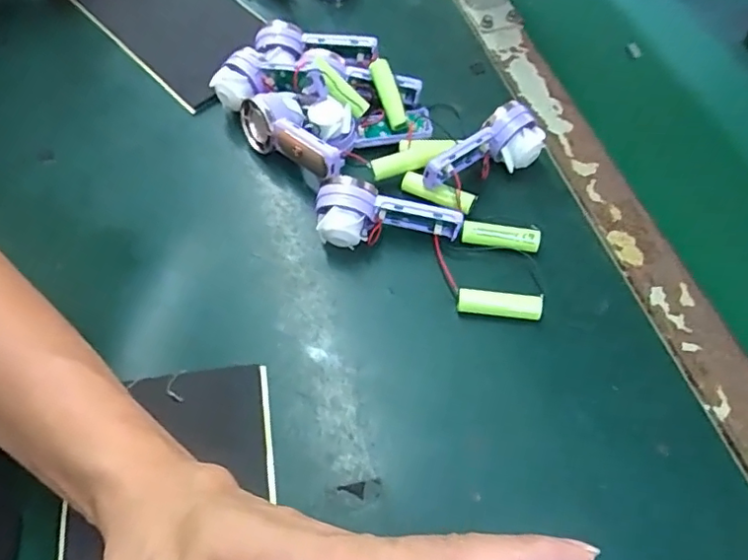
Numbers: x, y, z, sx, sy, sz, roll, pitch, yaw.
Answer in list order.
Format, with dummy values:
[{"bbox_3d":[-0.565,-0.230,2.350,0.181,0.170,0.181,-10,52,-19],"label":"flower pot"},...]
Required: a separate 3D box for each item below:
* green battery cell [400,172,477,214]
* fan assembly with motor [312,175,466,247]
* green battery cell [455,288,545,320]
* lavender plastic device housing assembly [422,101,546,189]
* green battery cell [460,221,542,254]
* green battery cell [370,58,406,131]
[{"bbox_3d":[0.042,-0.059,0.392,0.050,0.010,0.013,24,63,15],"label":"green battery cell"},{"bbox_3d":[0.009,-0.039,0.378,0.093,0.034,0.037,8,60,-9],"label":"fan assembly with motor"},{"bbox_3d":[0.077,0.016,0.358,0.050,0.012,0.012,7,60,6],"label":"green battery cell"},{"bbox_3d":[0.071,-0.088,0.395,0.087,0.038,0.029,-22,61,-10],"label":"lavender plastic device housing assembly"},{"bbox_3d":[0.083,-0.028,0.382,0.051,0.012,0.012,10,61,8],"label":"green battery cell"},{"bbox_3d":[0.011,-0.132,0.416,0.012,0.011,0.052,-17,88,-8],"label":"green battery cell"}]

